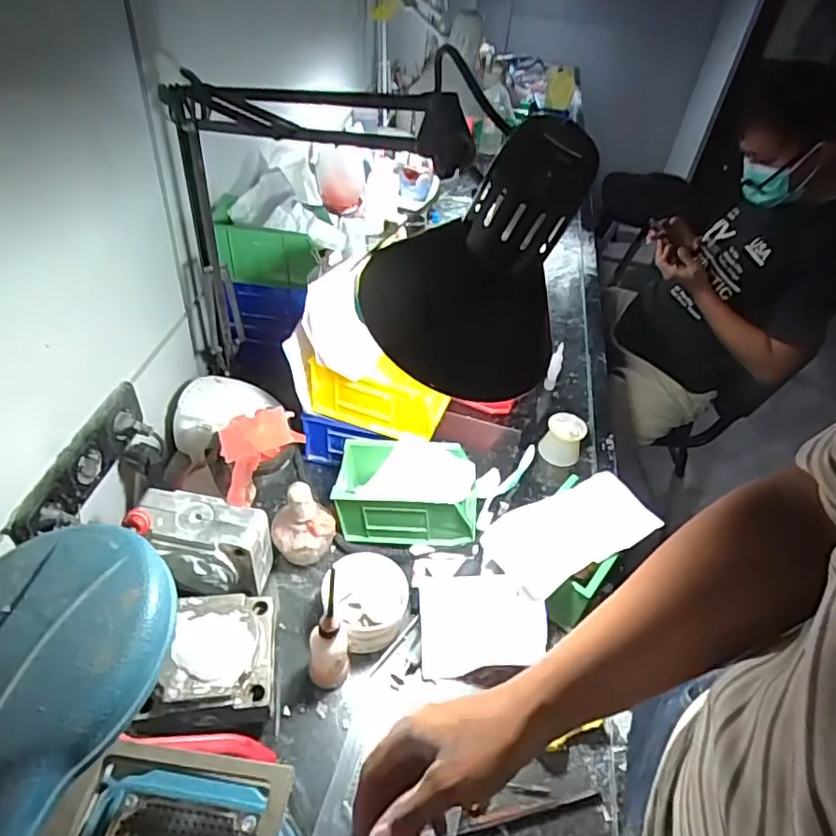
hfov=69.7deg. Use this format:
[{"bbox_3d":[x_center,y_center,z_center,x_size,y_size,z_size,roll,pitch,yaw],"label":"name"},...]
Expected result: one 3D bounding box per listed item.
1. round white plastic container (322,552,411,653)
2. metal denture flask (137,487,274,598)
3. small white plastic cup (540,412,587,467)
[{"bbox_3d":[-0.060,0.207,0.674,0.095,0.051,0.094,4,44,-4],"label":"round white plastic container"},{"bbox_3d":[-0.240,0.148,0.673,0.138,0.096,0.078,10,44,2],"label":"metal denture flask"},{"bbox_3d":[0.219,0.033,0.903,0.060,0.056,0.055,22,45,14],"label":"small white plastic cup"}]

